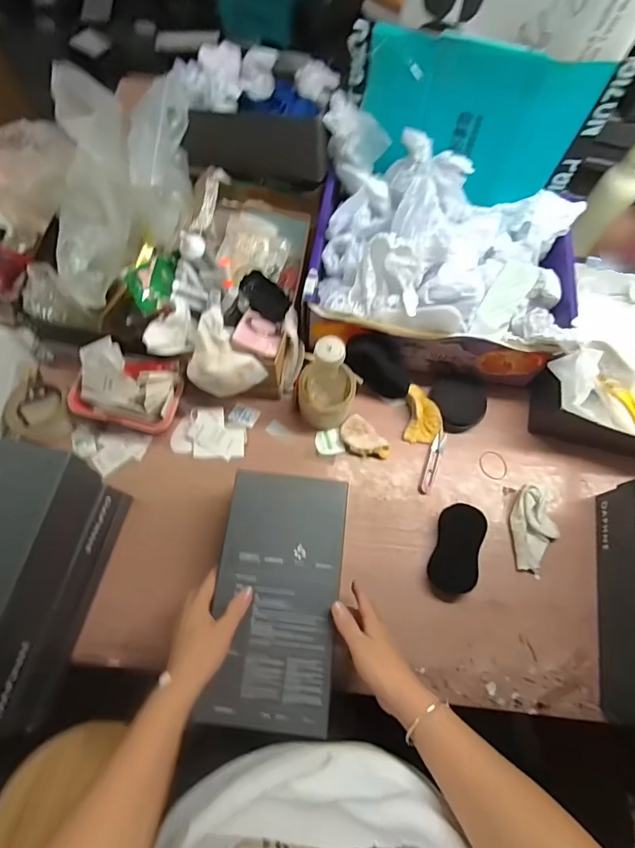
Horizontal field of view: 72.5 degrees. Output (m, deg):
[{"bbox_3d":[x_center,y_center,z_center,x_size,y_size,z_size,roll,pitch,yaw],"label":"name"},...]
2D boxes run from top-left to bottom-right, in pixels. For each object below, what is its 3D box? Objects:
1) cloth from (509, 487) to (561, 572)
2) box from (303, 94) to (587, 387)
[{"bbox_3d":[0.332,0.156,0.657,0.078,0.036,0.125,-4,69,-4],"label":"cloth"},{"bbox_3d":[0.192,-0.261,0.680,0.396,0.198,0.298,10,69,2],"label":"box"}]

